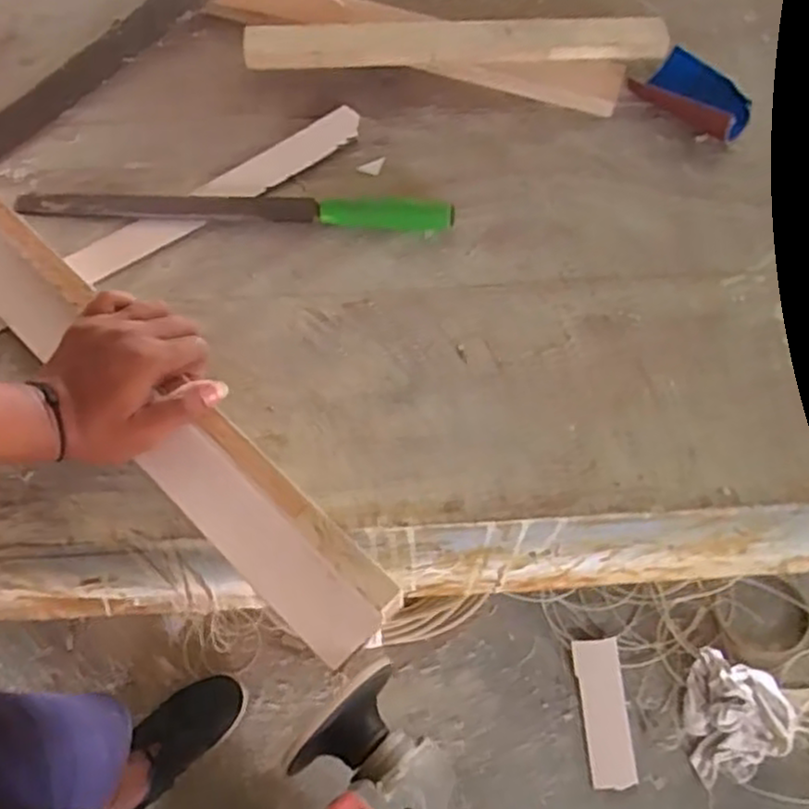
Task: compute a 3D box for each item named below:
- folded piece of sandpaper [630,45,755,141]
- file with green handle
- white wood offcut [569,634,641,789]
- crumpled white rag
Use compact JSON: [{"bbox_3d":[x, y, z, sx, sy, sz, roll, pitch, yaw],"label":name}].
[{"bbox_3d":[0.270,-0.287,0.685,0.104,0.030,0.052,35,65,17],"label":"folded piece of sandpaper"},{"bbox_3d":[-0.140,-0.164,0.619,0.356,0.016,0.026,2,61,0],"label":"file with green handle"},{"bbox_3d":[0.331,0.506,1.219,0.079,0.005,0.224,-1,61,-2],"label":"white wood offcut"},{"bbox_3d":[0.536,0.497,1.191,0.167,0.056,0.196,-4,61,-4],"label":"crumpled white rag"}]

